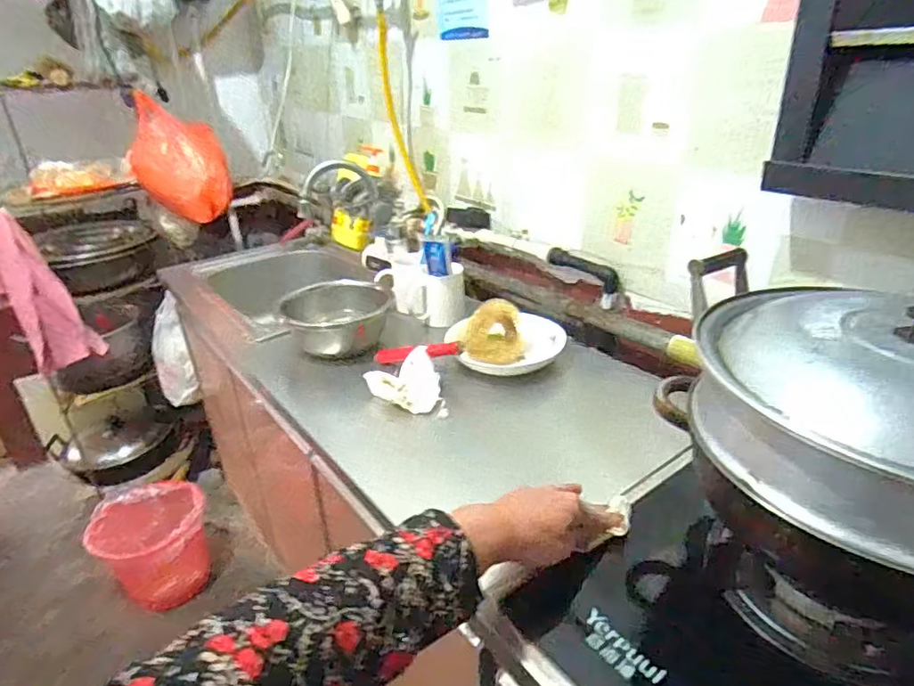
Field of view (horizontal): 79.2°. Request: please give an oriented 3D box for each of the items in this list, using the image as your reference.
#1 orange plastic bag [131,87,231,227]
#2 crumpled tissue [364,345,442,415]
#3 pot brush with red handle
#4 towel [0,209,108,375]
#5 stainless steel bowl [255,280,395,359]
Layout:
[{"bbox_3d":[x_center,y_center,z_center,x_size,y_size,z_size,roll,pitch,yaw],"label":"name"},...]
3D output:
[{"bbox_3d":[-0.718,-0.465,1.420,0.238,0.255,0.153,18,34,34],"label":"orange plastic bag"},{"bbox_3d":[-0.075,0.055,0.769,0.100,0.050,0.082,-8,28,-10],"label":"crumpled tissue"},{"bbox_3d":[-0.003,-0.004,0.830,0.211,0.090,0.077,-2,27,0],"label":"pot brush with red handle"},{"bbox_3d":[-1.039,-0.119,1.360,0.197,0.390,0.064,-19,31,-28],"label":"towel"},{"bbox_3d":[-0.213,-0.043,0.927,0.188,0.095,0.148,-15,30,-23],"label":"stainless steel bowl"}]

